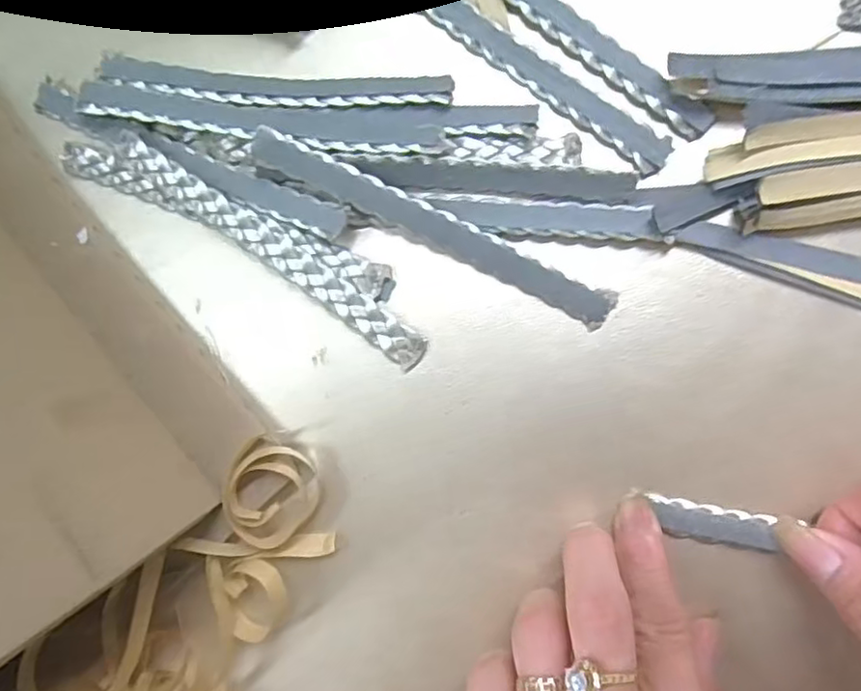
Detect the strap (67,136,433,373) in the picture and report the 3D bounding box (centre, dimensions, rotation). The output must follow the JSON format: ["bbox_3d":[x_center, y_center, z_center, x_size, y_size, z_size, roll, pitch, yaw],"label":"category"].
[{"bbox_3d":[-0.068,-0.040,0.240,0.152,0.011,0.023,31,93,6],"label":"strap"}]

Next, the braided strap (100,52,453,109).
[{"bbox_3d":[-0.058,-0.096,0.241,0.132,0.008,0.015,7,90,6],"label":"braided strap"}]

